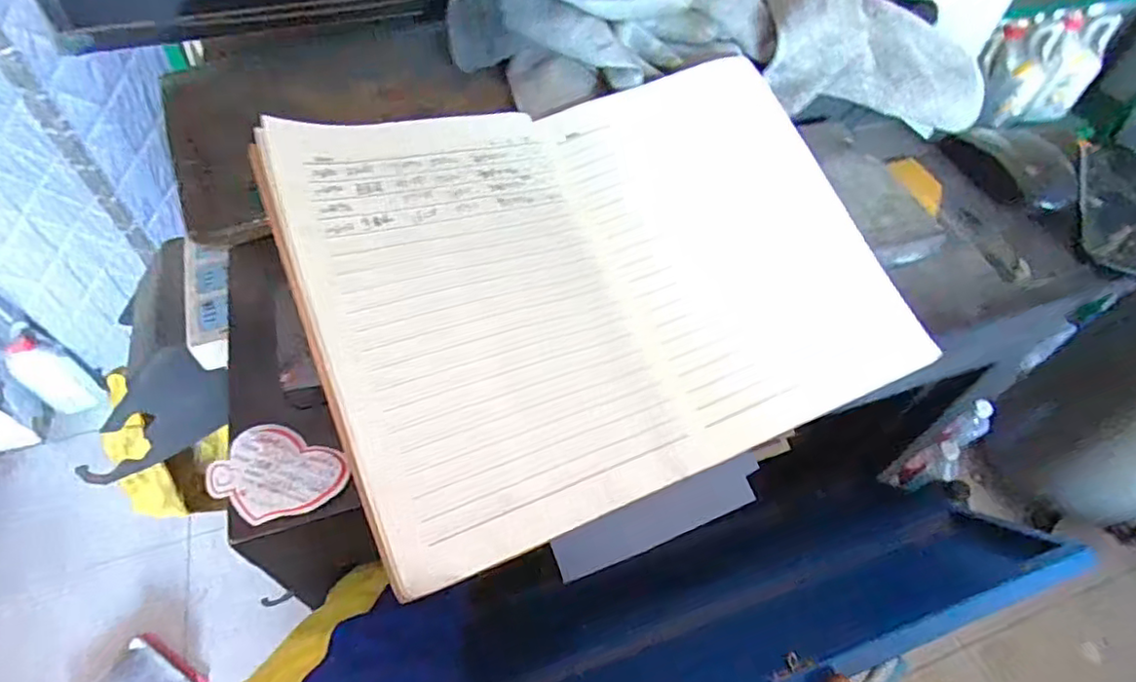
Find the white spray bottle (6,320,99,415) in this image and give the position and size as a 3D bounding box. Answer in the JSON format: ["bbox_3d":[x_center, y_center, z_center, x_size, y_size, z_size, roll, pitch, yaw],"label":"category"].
[{"bbox_3d":[-1.258,0.083,1.442,0.081,0.265,0.102,25,55,15],"label":"white spray bottle"}]

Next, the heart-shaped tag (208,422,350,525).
[{"bbox_3d":[-0.154,0.071,0.315,0.067,0.004,0.048,24,58,14],"label":"heart-shaped tag"}]

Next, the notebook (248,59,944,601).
[{"bbox_3d":[0.030,-0.044,0.355,0.345,0.026,0.249,-18,76,-23],"label":"notebook"}]

